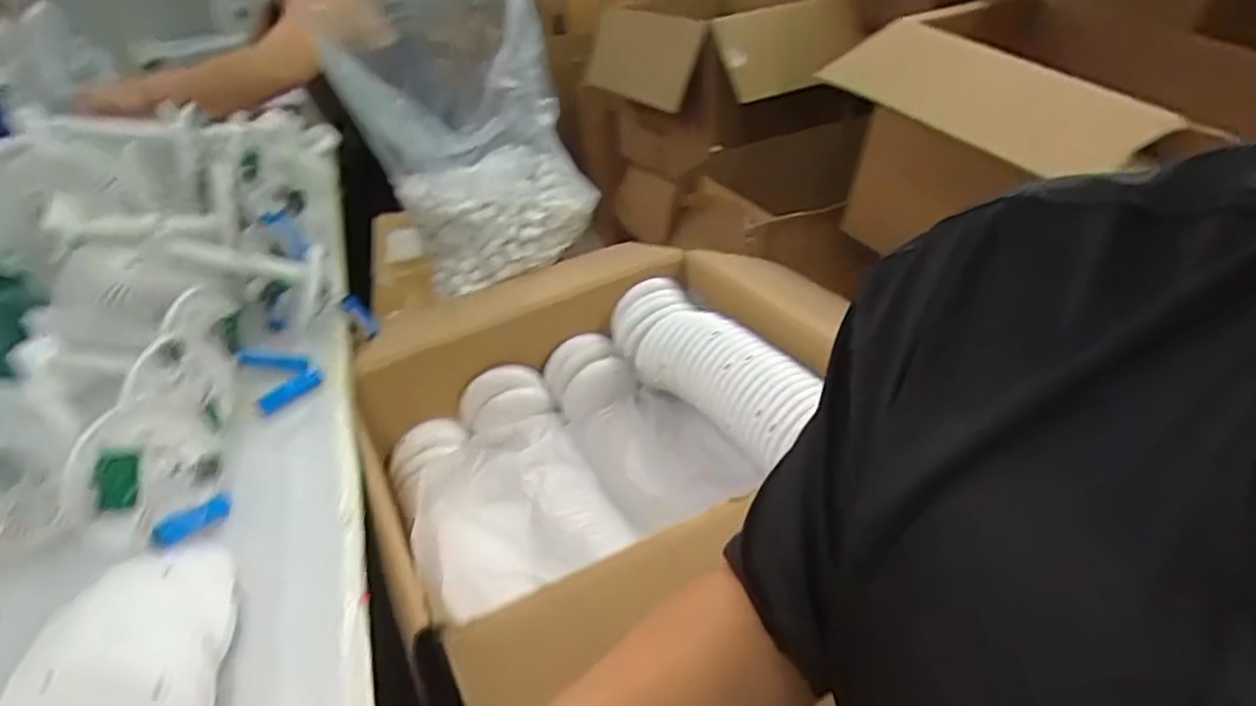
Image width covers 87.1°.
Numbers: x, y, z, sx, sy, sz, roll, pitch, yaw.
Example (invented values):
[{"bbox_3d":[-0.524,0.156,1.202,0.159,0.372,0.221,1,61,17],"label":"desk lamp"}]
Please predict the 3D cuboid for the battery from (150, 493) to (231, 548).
[{"bbox_3d":[-0.336,0.129,0.513,0.015,0.016,0.065,7,16,15],"label":"battery"}]

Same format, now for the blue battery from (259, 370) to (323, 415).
[{"bbox_3d":[-0.339,0.038,0.663,0.018,0.011,0.064,20,42,30],"label":"blue battery"}]

